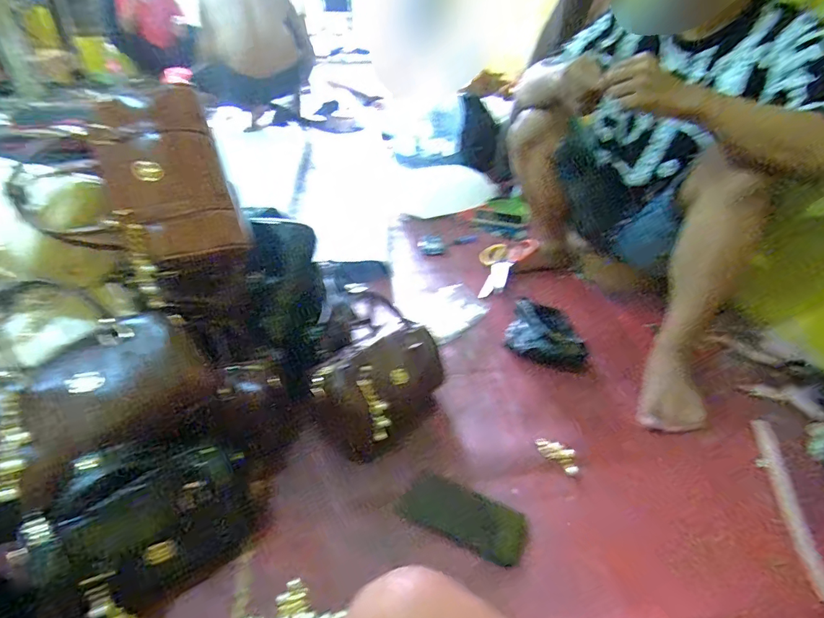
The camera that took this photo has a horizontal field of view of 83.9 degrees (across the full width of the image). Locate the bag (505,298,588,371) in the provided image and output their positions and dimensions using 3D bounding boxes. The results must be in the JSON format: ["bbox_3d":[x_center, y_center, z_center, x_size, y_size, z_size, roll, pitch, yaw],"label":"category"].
[{"bbox_3d":[0.263,0.052,0.921,0.074,0.084,0.178,-23,42,-30],"label":"bag"}]

